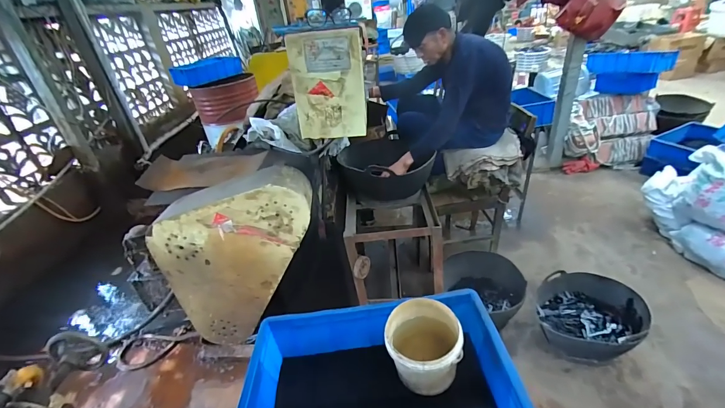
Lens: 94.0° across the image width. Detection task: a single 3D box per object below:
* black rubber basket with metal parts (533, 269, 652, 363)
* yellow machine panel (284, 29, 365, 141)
[{"bbox_3d":[0.983,0.509,1.466,0.400,0.223,0.386,-1,27,0],"label":"black rubber basket with metal parts"},{"bbox_3d":[-0.095,-0.336,0.977,0.204,0.286,0.030,-1,27,-2],"label":"yellow machine panel"}]

